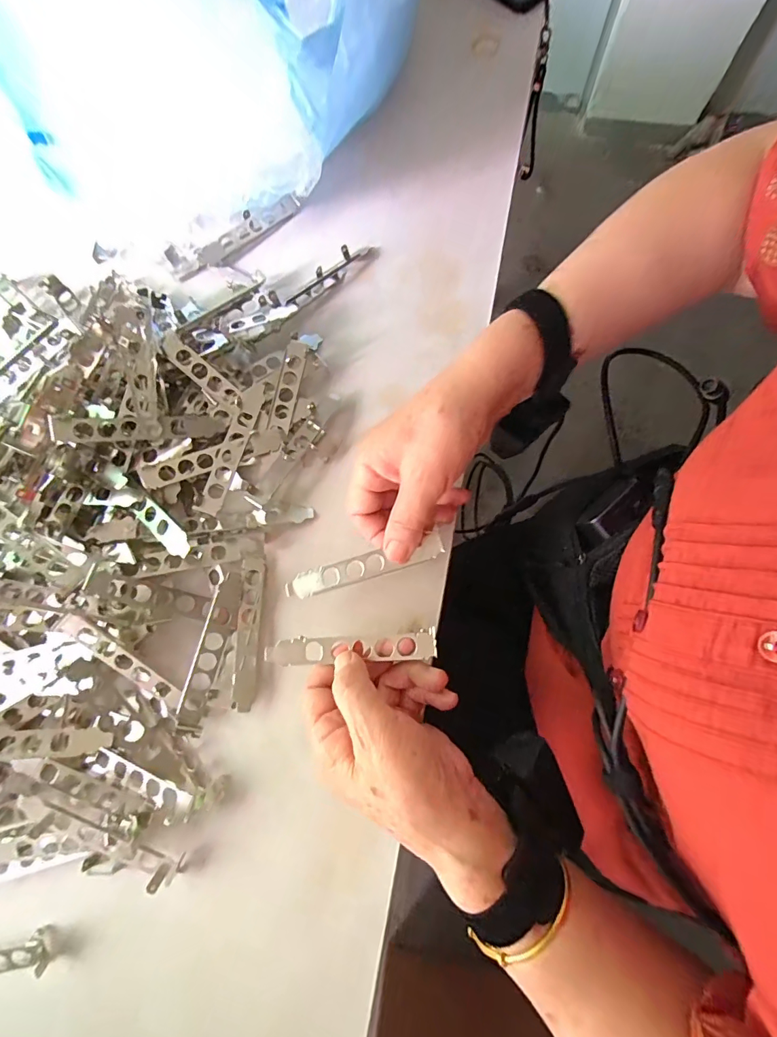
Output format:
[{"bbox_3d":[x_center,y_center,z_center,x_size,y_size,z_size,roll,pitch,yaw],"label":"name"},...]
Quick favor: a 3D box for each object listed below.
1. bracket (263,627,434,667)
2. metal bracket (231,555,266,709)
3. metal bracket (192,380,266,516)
[{"bbox_3d":[-0.027,0.090,0.296,0.118,0.006,0.019,-5,77,7],"label":"bracket"},{"bbox_3d":[-0.110,0.088,0.338,0.017,0.011,0.116,1,78,0],"label":"metal bracket"},{"bbox_3d":[-0.130,-0.061,0.360,0.019,0.011,0.121,19,77,-8],"label":"metal bracket"}]

